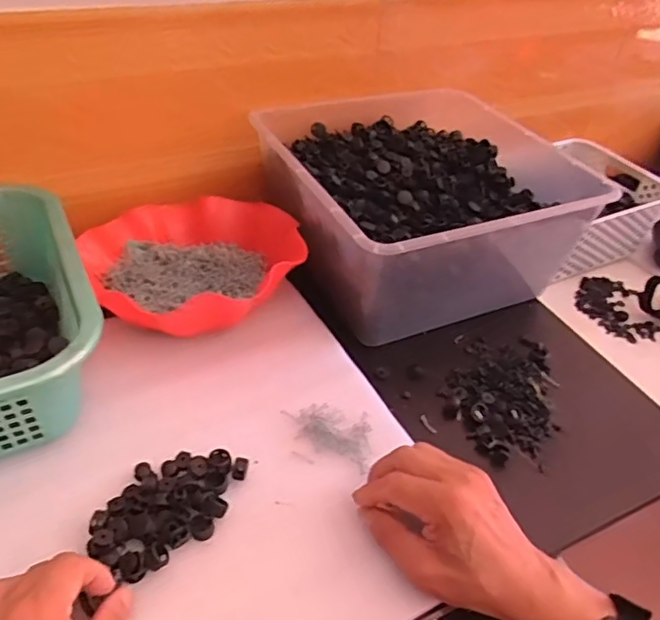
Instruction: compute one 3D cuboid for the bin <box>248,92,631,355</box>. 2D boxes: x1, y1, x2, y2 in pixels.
[{"bbox_3d":[0.095,-0.129,0.666,0.294,0.124,0.302,-15,46,-23],"label":"bin"}]

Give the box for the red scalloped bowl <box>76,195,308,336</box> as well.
[{"bbox_3d":[-0.138,-0.058,0.603,0.207,0.059,0.201,4,41,-3],"label":"red scalloped bowl"}]

